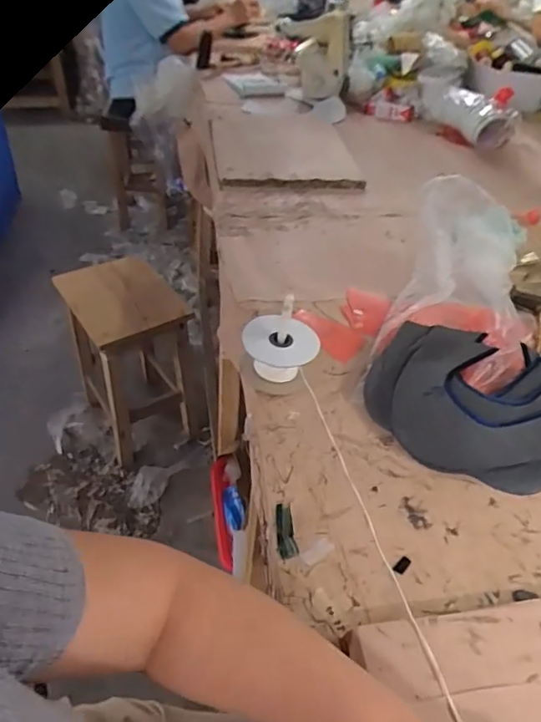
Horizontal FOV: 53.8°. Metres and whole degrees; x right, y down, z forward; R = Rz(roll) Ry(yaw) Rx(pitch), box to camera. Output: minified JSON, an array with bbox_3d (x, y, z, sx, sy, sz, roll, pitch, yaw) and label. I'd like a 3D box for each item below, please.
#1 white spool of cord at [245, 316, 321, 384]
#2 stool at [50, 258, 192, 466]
[{"bbox_3d":[0.013,-0.013,0.658,0.092,0.071,0.073,11,42,8],"label":"white spool of cord"},{"bbox_3d":[-0.372,-0.004,1.456,0.255,0.457,0.321,-20,47,-25],"label":"stool"}]

